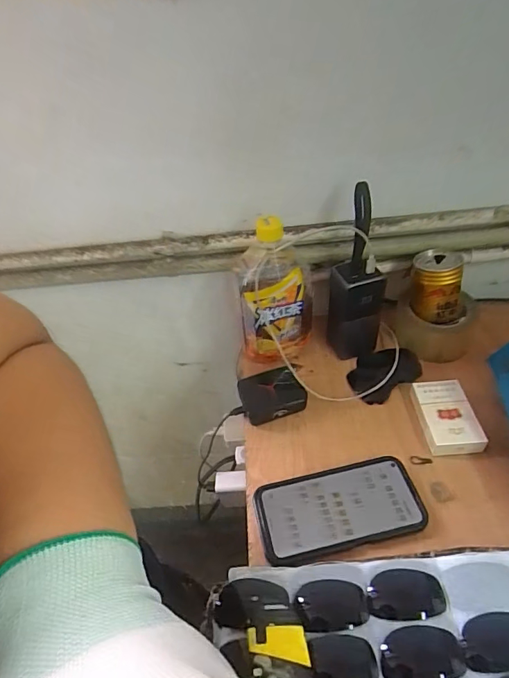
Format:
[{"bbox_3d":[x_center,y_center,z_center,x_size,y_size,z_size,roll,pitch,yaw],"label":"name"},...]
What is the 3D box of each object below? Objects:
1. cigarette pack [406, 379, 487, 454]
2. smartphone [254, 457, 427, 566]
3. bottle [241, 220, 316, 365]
[{"bbox_3d":[0.223,0.090,0.516,0.058,0.023,0.091,-4,45,2],"label":"cigarette pack"},{"bbox_3d":[0.087,0.174,0.453,0.165,0.012,0.082,-13,45,-6],"label":"smartphone"},{"bbox_3d":[0.027,-0.069,0.561,0.092,0.186,0.100,-3,45,4],"label":"bottle"}]

